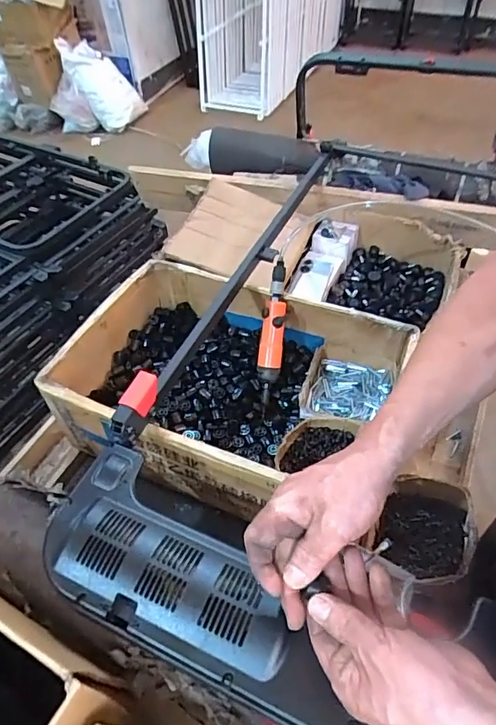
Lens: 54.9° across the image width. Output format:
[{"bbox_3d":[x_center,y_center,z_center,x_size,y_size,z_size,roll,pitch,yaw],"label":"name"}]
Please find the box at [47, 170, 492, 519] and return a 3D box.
[{"bbox_3d":[0.064,-0.083,0.891,0.563,0.169,0.700,15,52,15],"label":"box"}]

